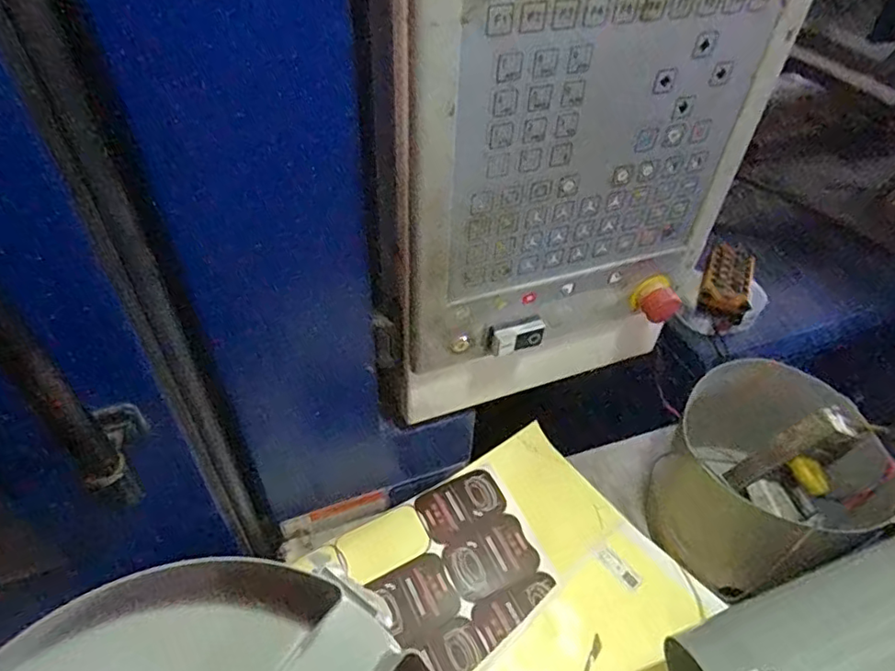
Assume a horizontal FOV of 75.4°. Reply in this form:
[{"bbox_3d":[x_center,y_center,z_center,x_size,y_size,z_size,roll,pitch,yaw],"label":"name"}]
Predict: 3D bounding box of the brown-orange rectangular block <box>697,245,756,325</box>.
[{"bbox_3d":[0.470,-0.092,0.967,0.077,0.047,0.135,22,49,16],"label":"brown-orange rectangular block"}]

